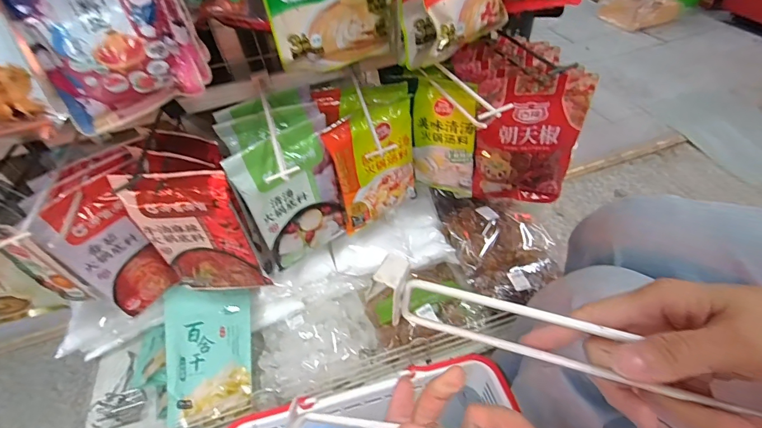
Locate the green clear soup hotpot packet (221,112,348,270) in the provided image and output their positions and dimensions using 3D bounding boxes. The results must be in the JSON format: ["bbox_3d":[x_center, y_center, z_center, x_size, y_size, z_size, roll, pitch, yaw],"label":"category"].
[{"bbox_3d":[-0.132,-0.026,0.606,0.149,0.220,0.029,-35,48,-24],"label":"green clear soup hotpot packet"}]

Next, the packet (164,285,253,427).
[{"bbox_3d":[-0.290,0.231,0.661,0.134,0.026,0.208,-4,72,-17],"label":"packet"}]

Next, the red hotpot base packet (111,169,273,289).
[{"bbox_3d":[-0.263,0.033,0.572,0.149,0.223,0.031,-4,45,4],"label":"red hotpot base packet"}]

